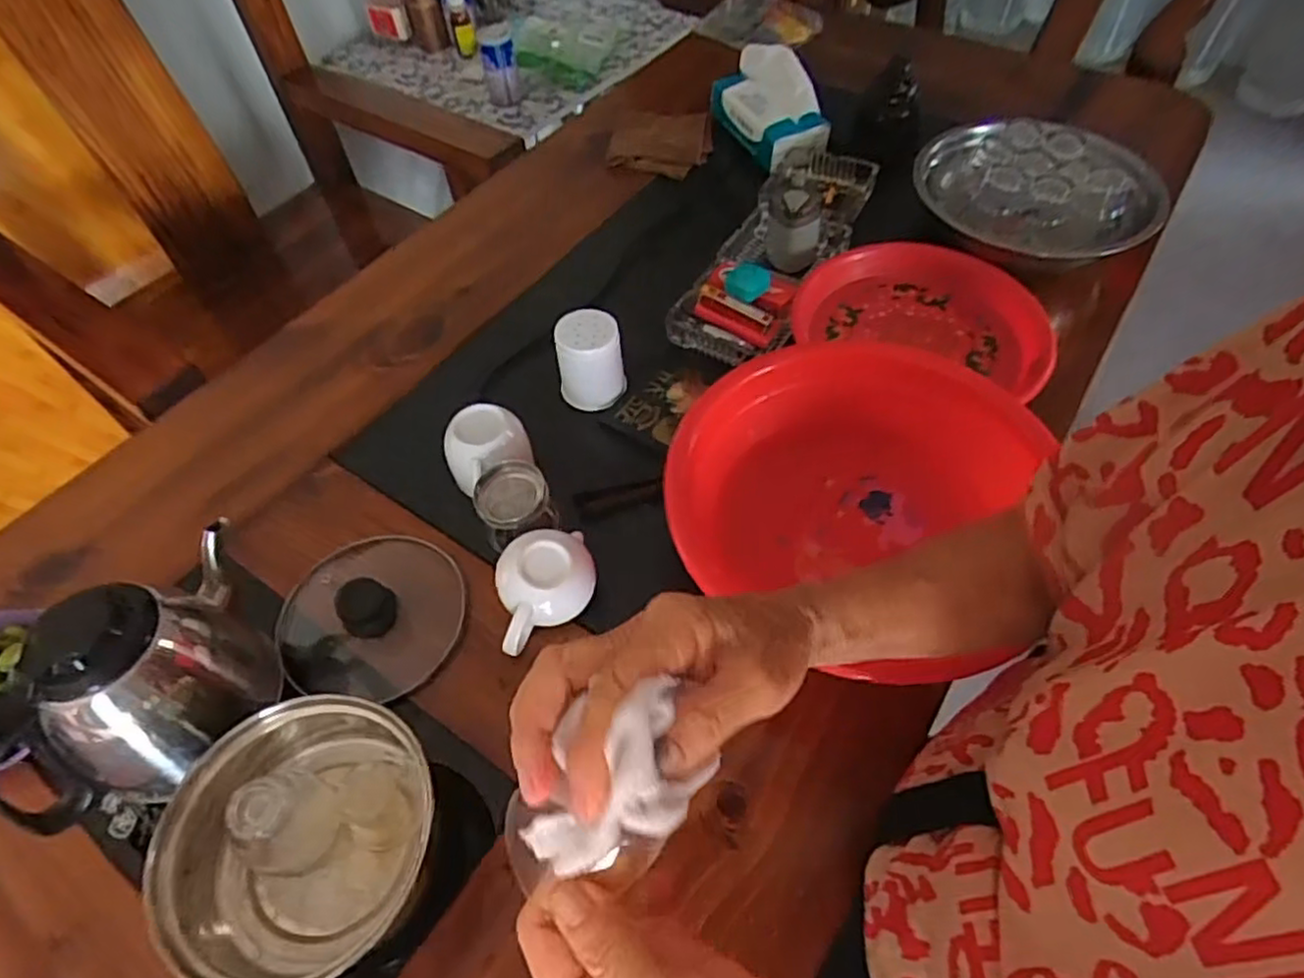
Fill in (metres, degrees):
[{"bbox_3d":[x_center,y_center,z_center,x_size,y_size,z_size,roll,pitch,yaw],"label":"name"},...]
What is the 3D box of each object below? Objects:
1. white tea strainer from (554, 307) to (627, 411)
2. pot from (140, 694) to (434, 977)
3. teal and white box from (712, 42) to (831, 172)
[{"bbox_3d":[-0.063,-0.129,0.712,0.065,0.075,0.066,-12,58,-4],"label":"white tea strainer"},{"bbox_3d":[-0.222,0.219,0.461,0.149,0.101,0.152,-1,58,2],"label":"pot"},{"bbox_3d":[0.156,-0.525,0.967,0.115,0.085,0.177,-20,59,-9],"label":"teal and white box"}]

